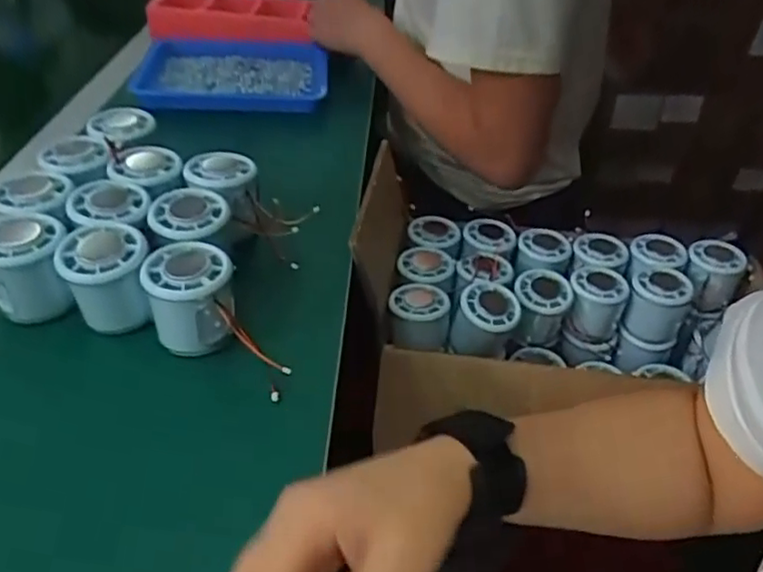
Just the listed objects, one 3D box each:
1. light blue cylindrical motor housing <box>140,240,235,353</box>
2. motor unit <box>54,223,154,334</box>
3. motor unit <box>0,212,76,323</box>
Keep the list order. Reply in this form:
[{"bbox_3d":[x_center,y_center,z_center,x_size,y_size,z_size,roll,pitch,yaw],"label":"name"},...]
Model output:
[{"bbox_3d":[-0.128,0.008,0.438,0.055,0.053,0.058,-13,41,-19],"label":"light blue cylindrical motor housing"},{"bbox_3d":[-0.189,-0.001,0.451,0.057,0.068,0.055,-13,41,-19],"label":"motor unit"},{"bbox_3d":[-0.250,-0.010,0.460,0.052,0.065,0.060,-14,41,-20],"label":"motor unit"}]

